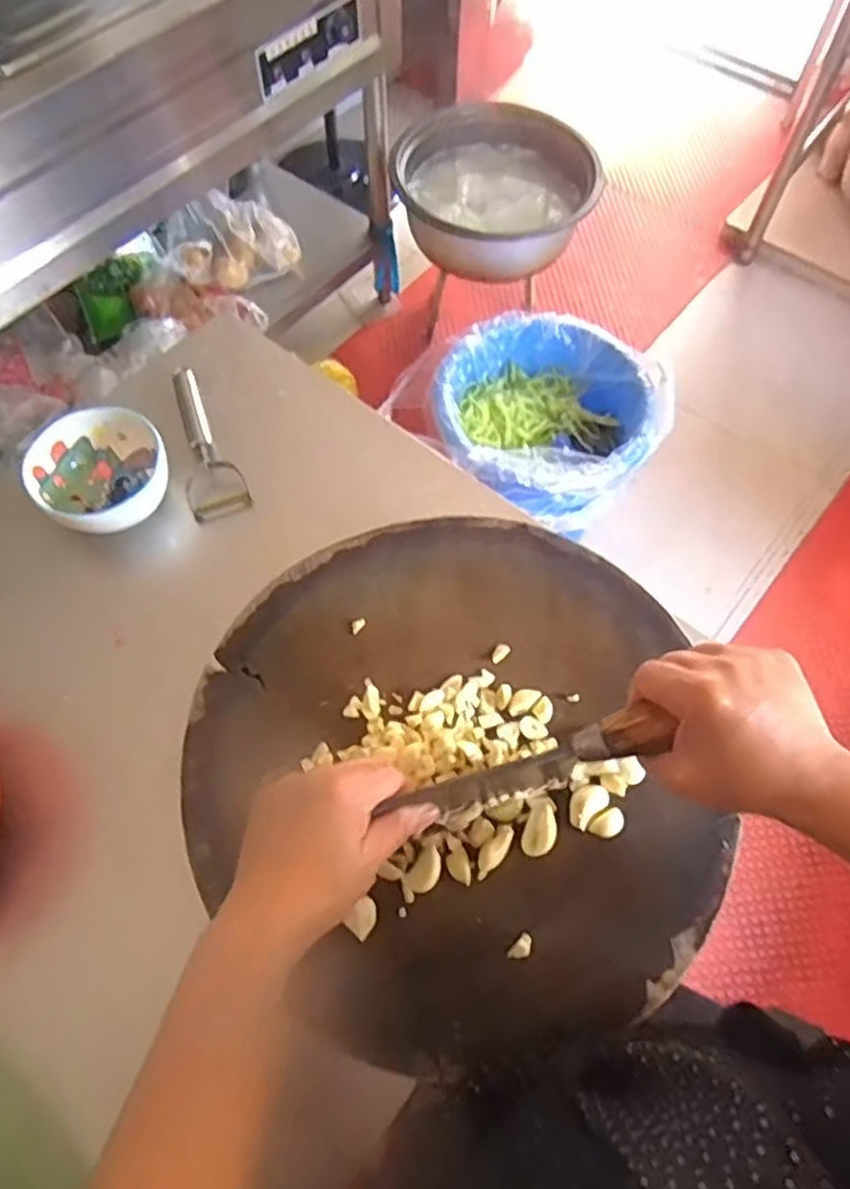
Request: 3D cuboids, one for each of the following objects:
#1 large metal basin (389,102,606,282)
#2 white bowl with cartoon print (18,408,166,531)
[{"bbox_3d":[0.136,-0.863,1.547,0.408,0.203,0.408,0,63,-1],"label":"large metal basin"},{"bbox_3d":[-0.283,-0.110,0.627,0.108,0.050,0.099,-32,68,-16],"label":"white bowl with cartoon print"}]

